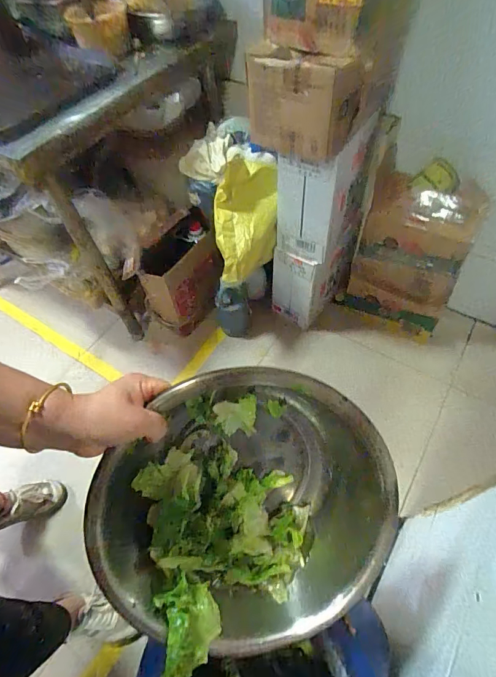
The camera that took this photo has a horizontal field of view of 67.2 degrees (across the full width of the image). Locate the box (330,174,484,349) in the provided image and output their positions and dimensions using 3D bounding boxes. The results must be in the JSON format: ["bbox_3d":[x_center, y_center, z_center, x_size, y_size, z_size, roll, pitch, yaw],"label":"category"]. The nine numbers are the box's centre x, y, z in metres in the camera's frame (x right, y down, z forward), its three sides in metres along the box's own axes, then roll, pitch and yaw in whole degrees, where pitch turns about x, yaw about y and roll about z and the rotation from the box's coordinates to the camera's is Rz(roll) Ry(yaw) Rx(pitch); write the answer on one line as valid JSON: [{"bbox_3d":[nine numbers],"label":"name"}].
[{"bbox_3d":[0.521,-0.251,1.236,0.323,0.528,0.177,20,58,17],"label":"box"}]

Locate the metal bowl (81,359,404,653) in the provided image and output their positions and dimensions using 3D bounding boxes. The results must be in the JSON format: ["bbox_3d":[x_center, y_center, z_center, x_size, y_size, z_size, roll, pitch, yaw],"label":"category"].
[{"bbox_3d":[-0.005,0.206,0.467,0.313,0.151,0.334,0,89,-14],"label":"metal bowl"}]

